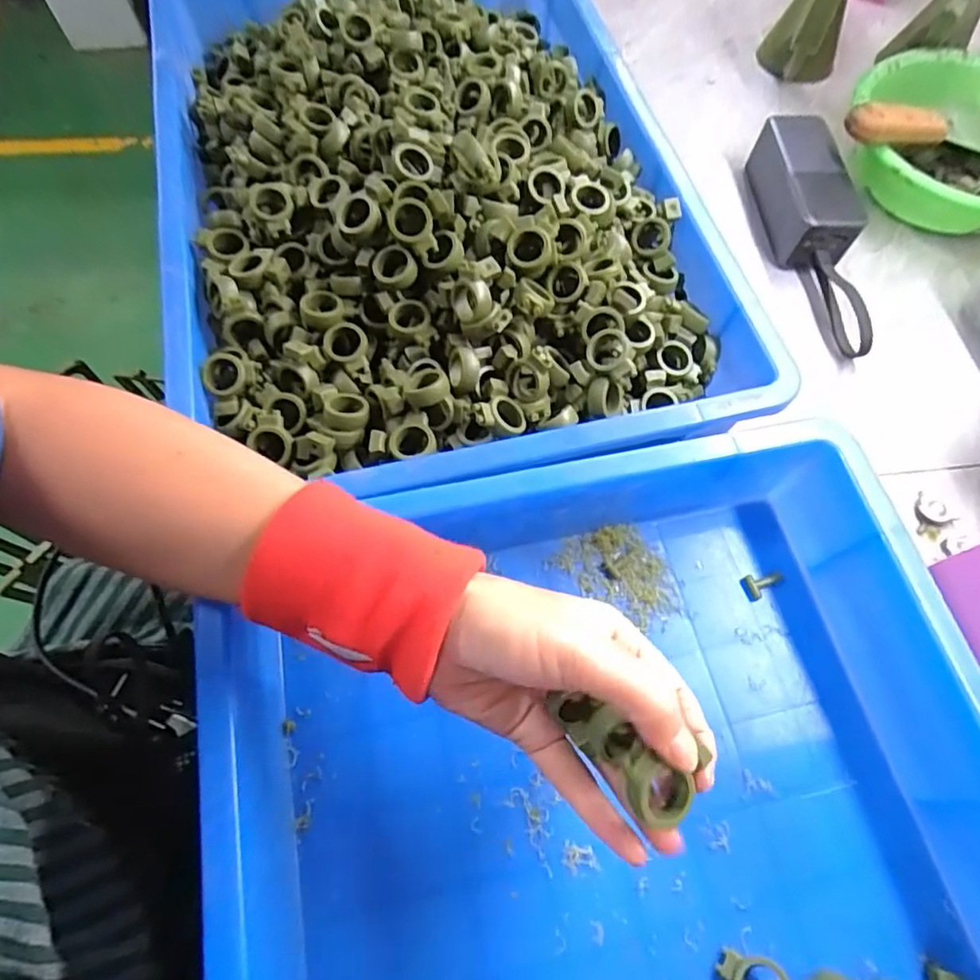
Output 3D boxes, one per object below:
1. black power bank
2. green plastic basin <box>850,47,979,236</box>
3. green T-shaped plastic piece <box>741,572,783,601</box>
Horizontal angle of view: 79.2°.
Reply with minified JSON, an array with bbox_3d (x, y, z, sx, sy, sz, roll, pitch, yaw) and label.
[{"bbox_3d":[0.266,-0.211,0.489,0.060,0.057,0.217,-1,66,-2],"label":"black power bank"},{"bbox_3d":[0.416,-0.300,0.528,0.194,0.067,0.194,1,66,-1],"label":"green plastic basin"},{"bbox_3d":[0.176,0.061,0.383,0.026,0.005,0.016,-18,67,-9],"label":"green T-shaped plastic piece"}]

